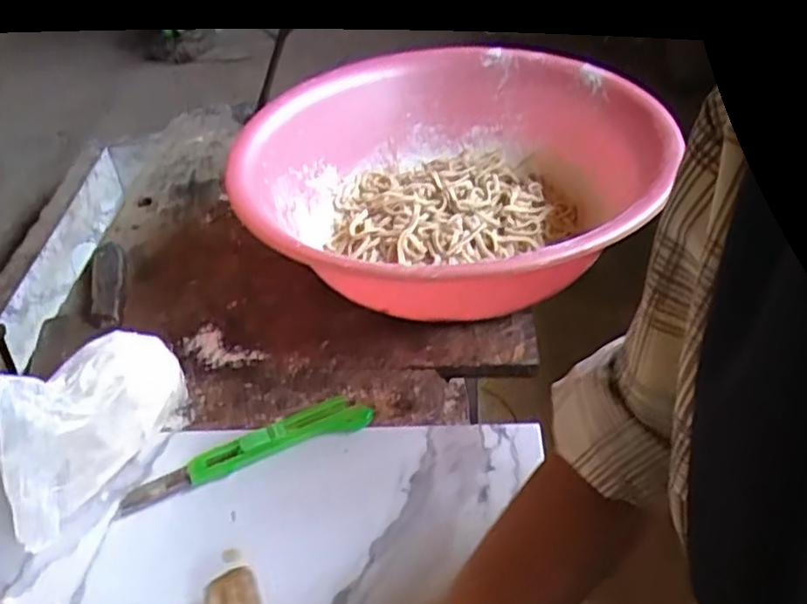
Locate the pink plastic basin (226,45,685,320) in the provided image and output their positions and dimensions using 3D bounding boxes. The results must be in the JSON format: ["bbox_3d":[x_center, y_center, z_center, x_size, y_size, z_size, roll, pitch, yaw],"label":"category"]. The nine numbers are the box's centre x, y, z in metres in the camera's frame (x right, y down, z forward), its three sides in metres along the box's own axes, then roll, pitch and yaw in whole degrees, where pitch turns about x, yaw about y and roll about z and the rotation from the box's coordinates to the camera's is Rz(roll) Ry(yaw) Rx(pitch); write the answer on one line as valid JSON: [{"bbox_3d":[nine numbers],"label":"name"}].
[{"bbox_3d":[0.051,-0.113,0.697,0.404,0.130,0.393,-3,39,2],"label":"pink plastic basin"}]

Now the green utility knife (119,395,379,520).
[{"bbox_3d":[-0.119,0.114,0.530,0.192,0.020,0.037,-20,42,-17],"label":"green utility knife"}]

